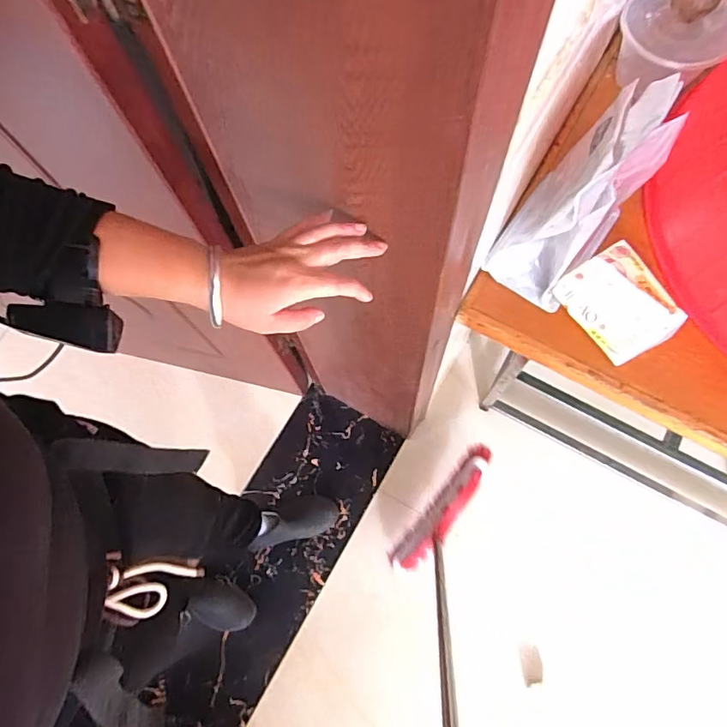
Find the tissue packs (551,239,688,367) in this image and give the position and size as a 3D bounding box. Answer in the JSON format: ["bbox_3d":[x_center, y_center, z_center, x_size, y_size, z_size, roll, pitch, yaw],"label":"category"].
[{"bbox_3d":[0.304,-0.072,0.593,0.100,0.048,0.123,-30,72,-8],"label":"tissue packs"}]

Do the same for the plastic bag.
[{"bbox_3d":[0.239,-0.190,0.577,0.111,0.209,0.171,35,76,14],"label":"plastic bag"}]

